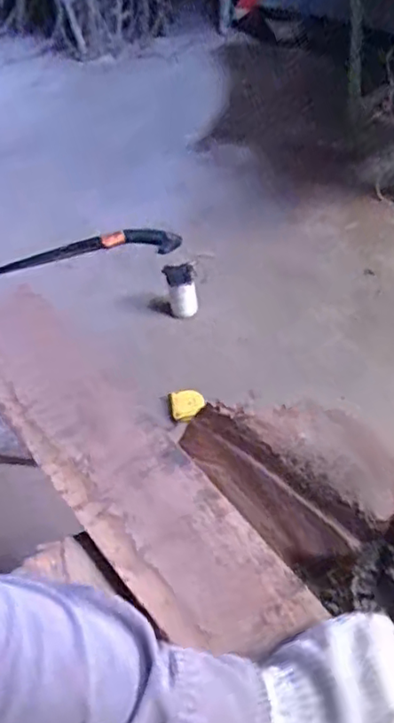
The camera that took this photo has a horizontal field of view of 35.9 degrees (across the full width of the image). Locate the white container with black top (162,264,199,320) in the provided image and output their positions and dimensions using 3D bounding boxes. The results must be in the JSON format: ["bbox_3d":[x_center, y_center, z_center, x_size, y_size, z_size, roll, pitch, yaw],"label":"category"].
[{"bbox_3d":[-0.026,-0.141,1.219,0.059,0.118,0.045,-16,45,-6],"label":"white container with black top"}]

